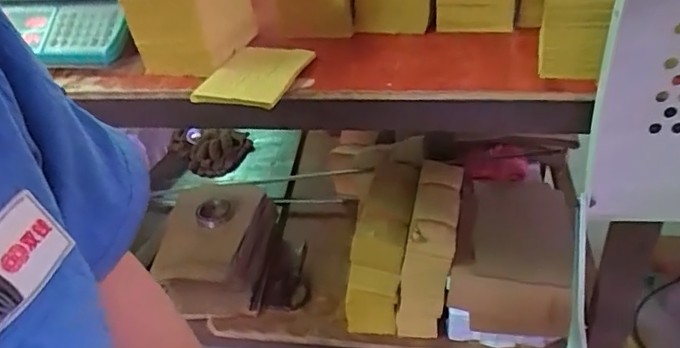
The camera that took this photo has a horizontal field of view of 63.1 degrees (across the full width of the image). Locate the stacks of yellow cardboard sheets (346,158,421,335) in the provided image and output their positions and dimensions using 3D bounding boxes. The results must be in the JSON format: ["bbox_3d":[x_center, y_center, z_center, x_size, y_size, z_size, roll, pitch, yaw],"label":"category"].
[{"bbox_3d":[0.091,0.129,1.099,0.107,0.199,0.298,4,38,14],"label":"stacks of yellow cardboard sheets"}]

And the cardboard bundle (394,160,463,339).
[{"bbox_3d":[0.179,0.138,1.050,0.092,0.207,0.267,7,39,17],"label":"cardboard bundle"}]

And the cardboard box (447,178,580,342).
[{"bbox_3d":[0.309,0.135,1.003,0.190,0.138,0.273,6,39,16],"label":"cardboard box"}]

